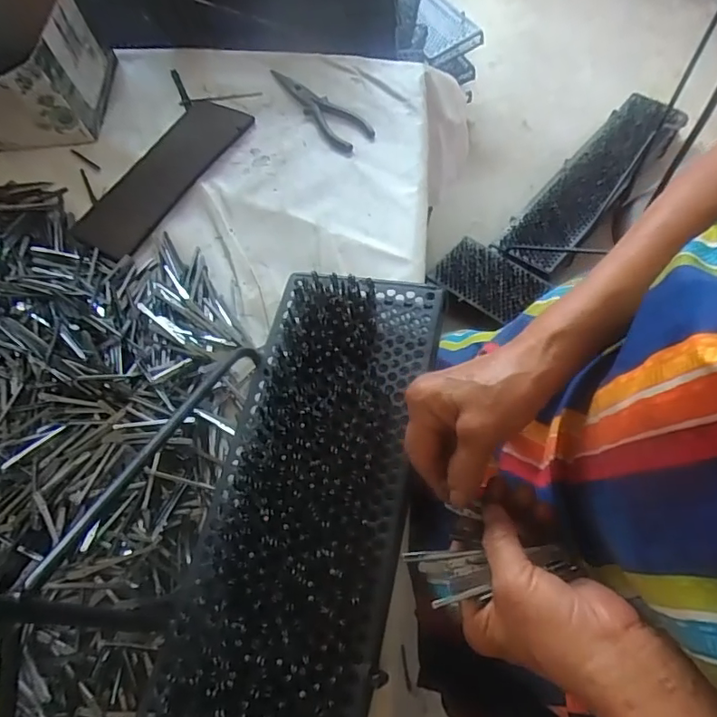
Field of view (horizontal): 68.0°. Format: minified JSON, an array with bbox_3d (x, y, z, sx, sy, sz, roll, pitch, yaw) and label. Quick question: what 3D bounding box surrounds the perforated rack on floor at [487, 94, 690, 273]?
[{"bbox_3d":[0.544,-0.427,1.230,0.169,0.063,0.622,37,70,21],"label":"perforated rack on floor"}]

